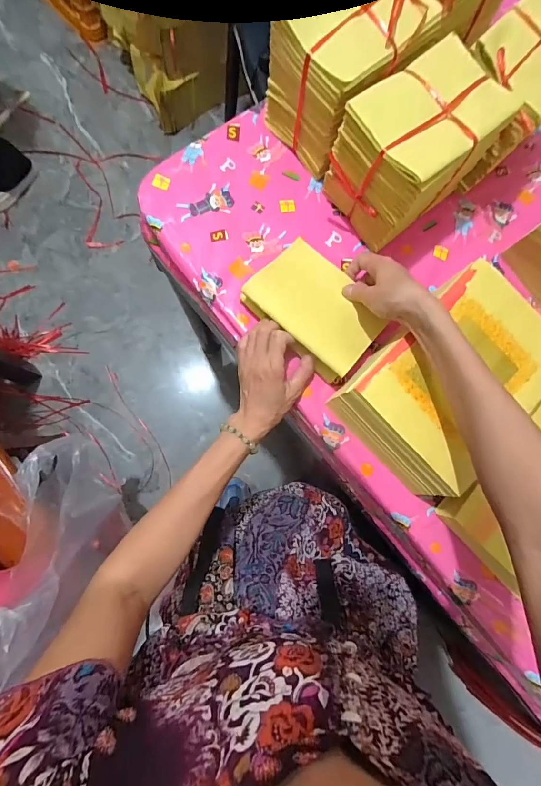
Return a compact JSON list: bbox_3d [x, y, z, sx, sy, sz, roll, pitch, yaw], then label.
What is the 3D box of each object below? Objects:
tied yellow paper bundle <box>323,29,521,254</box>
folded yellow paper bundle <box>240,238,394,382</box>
[{"bbox_3d":[0.176,-0.302,0.456,0.172,0.139,0.125,-42,87,-9],"label":"tied yellow paper bundle"},{"bbox_3d":[0.059,-0.106,0.448,0.158,0.035,0.111,45,81,2],"label":"folded yellow paper bundle"}]

